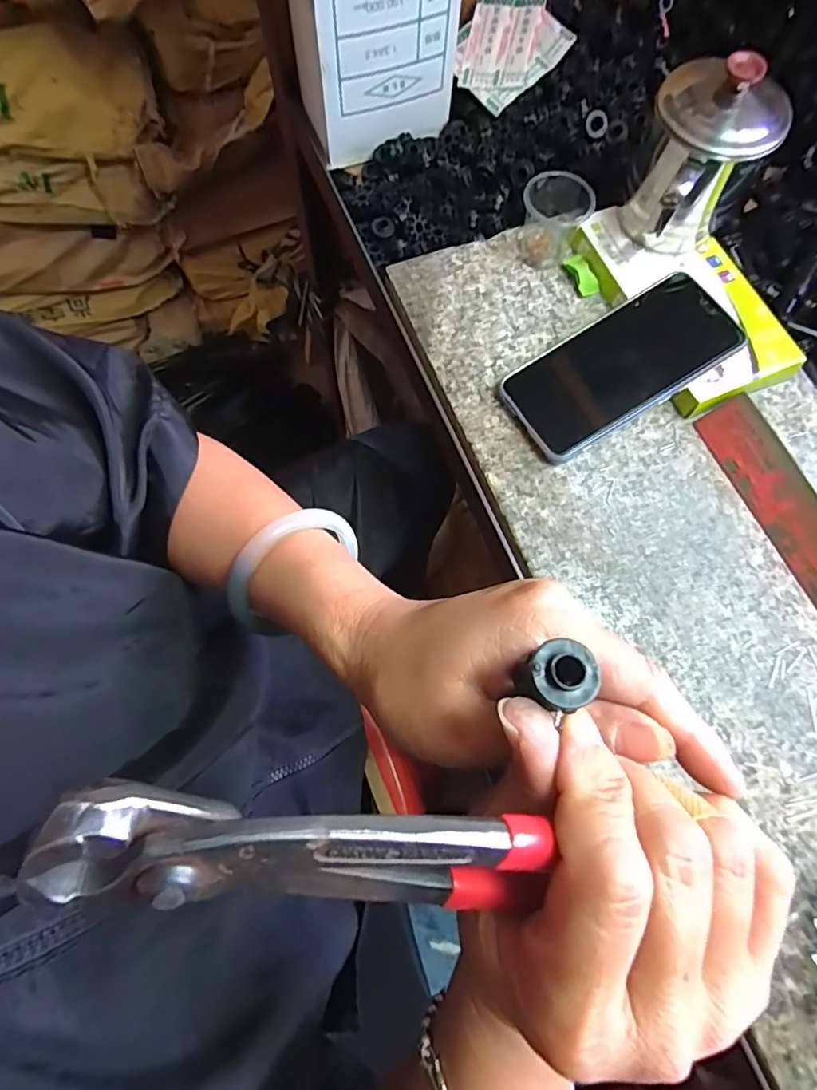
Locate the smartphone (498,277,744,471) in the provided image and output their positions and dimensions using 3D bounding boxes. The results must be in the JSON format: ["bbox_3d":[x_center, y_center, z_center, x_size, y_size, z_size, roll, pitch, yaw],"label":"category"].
[{"bbox_3d":[0.145,-0.123,0.365,0.153,0.014,0.075,-30,76,1],"label":"smartphone"}]

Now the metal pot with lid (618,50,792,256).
[{"bbox_3d":[0.187,-0.247,0.354,0.075,0.107,0.084,28,74,7],"label":"metal pot with lid"}]

